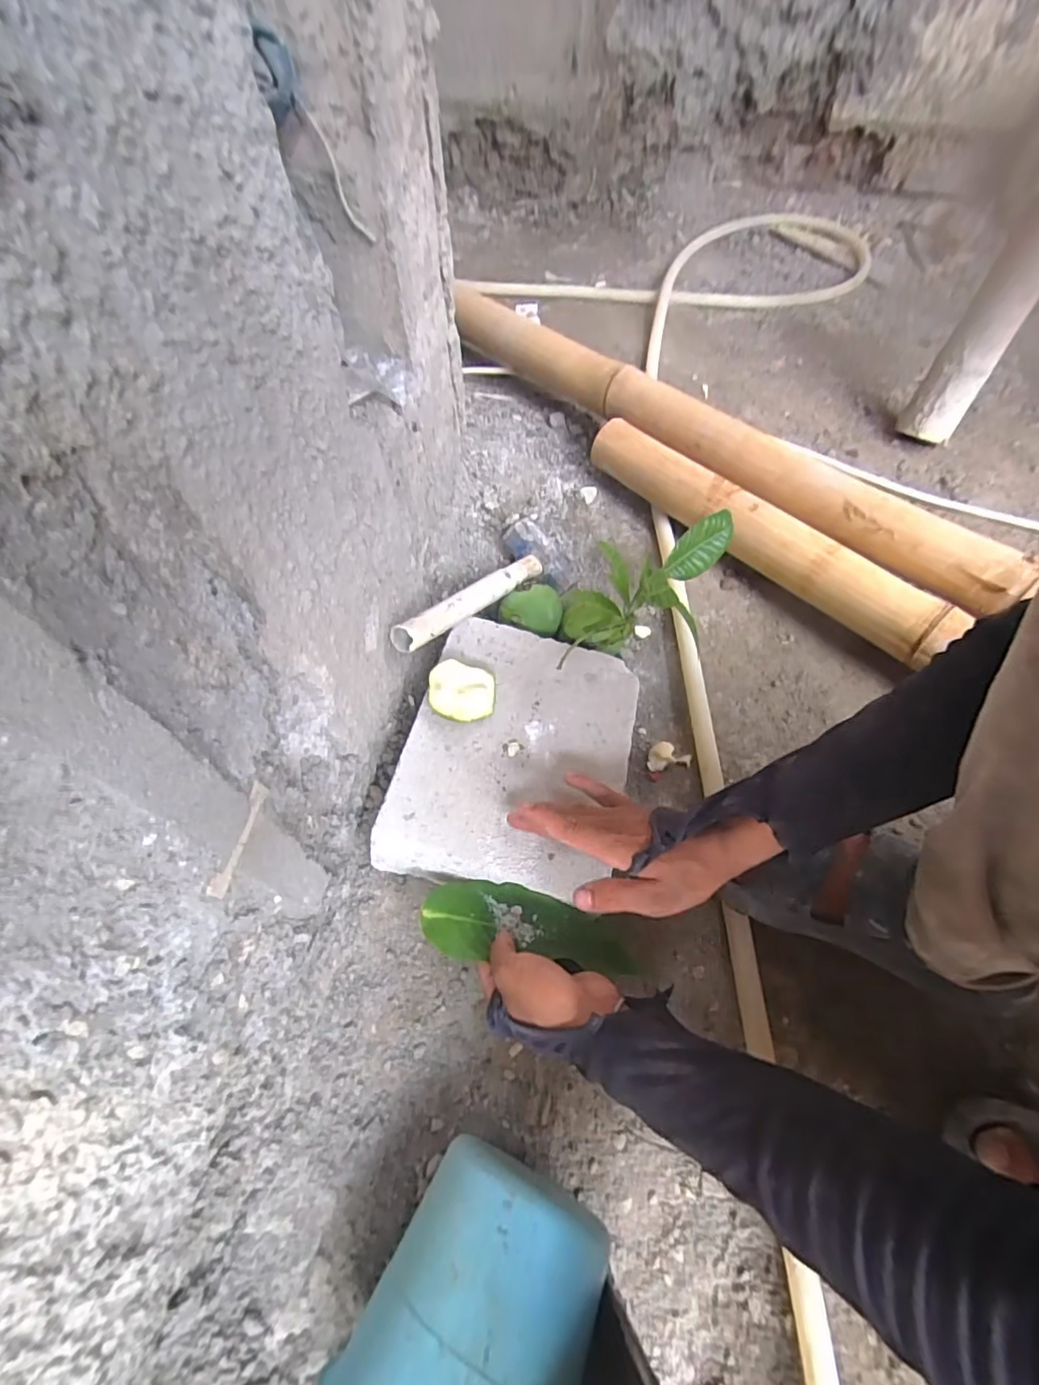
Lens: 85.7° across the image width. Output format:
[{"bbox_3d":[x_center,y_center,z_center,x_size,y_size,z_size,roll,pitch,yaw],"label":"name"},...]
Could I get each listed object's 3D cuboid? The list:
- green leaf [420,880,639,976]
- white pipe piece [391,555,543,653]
[{"bbox_3d":[0.007,0.187,0.444,0.164,0.020,0.059,11,60,1],"label":"green leaf"},{"bbox_3d":[-0.040,-0.102,0.583,0.025,0.024,0.251,28,38,17],"label":"white pipe piece"}]

